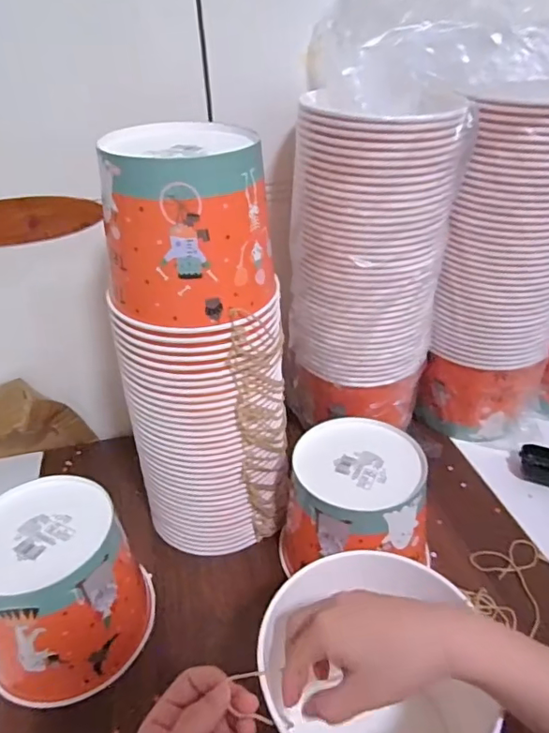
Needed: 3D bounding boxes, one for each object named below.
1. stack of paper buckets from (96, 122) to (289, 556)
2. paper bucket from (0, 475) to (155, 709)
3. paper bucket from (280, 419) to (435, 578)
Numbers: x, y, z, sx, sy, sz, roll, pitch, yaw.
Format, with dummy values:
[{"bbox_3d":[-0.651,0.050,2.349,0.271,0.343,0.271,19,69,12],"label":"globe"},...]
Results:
[{"bbox_3d":[-0.072,-0.003,0.523,0.157,0.408,0.125,-1,35,3],"label":"stack of paper buckets"},{"bbox_3d":[-0.195,0.201,0.489,0.145,0.126,0.147,-22,39,-26],"label":"paper bucket"},{"bbox_3d":[0.082,0.153,0.553,0.143,0.136,0.132,-2,35,1],"label":"paper bucket"}]

